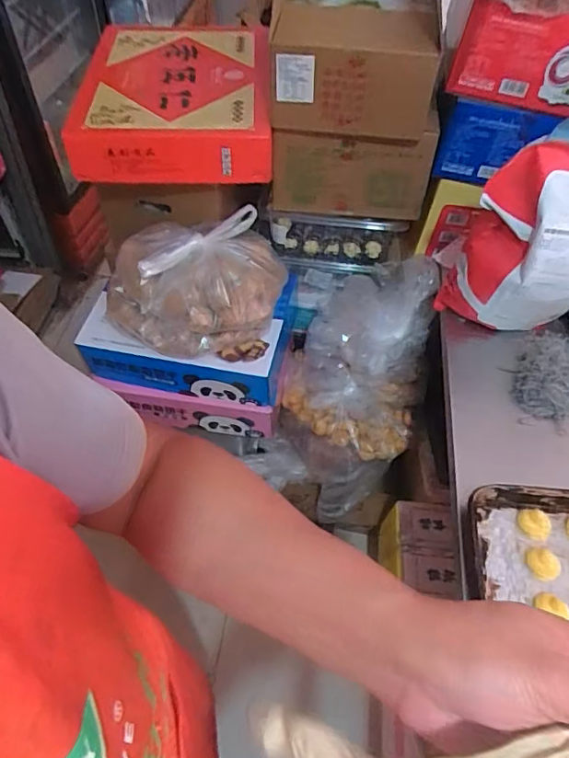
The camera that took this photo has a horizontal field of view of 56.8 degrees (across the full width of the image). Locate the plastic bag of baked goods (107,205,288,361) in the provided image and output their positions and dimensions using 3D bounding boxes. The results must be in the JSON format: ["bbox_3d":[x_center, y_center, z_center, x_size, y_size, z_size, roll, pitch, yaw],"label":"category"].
[{"bbox_3d":[-0.166,-0.172,0.971,0.334,0.173,0.211,-9,55,-9],"label":"plastic bag of baked goods"}]

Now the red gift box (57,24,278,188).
[{"bbox_3d":[-0.208,-0.554,1.019,0.349,0.108,0.432,-1,55,-3],"label":"red gift box"}]

